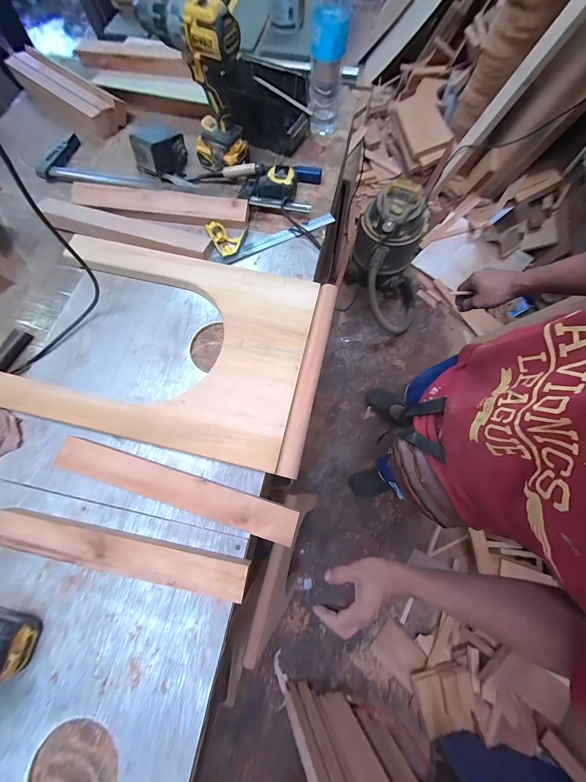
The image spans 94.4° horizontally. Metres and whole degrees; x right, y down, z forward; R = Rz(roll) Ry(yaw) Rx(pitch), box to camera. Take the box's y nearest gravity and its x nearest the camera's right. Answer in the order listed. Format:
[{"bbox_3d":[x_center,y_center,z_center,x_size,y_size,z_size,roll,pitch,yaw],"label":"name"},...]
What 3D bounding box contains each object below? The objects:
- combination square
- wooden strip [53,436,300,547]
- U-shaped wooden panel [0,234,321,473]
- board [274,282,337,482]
[{"bbox_3d":[-0.056,-0.374,0.617,0.282,0.017,0.113,-26,73,-8],"label":"combination square"},{"bbox_3d":[-0.185,0.153,0.434,0.382,0.041,0.060,17,72,4],"label":"wooden strip"},{"bbox_3d":[-0.233,-0.100,0.500,0.502,0.020,0.376,13,73,3],"label":"U-shaped wooden panel"},{"bbox_3d":[0.031,-0.036,0.490,0.037,0.016,0.366,12,72,5],"label":"board"}]

